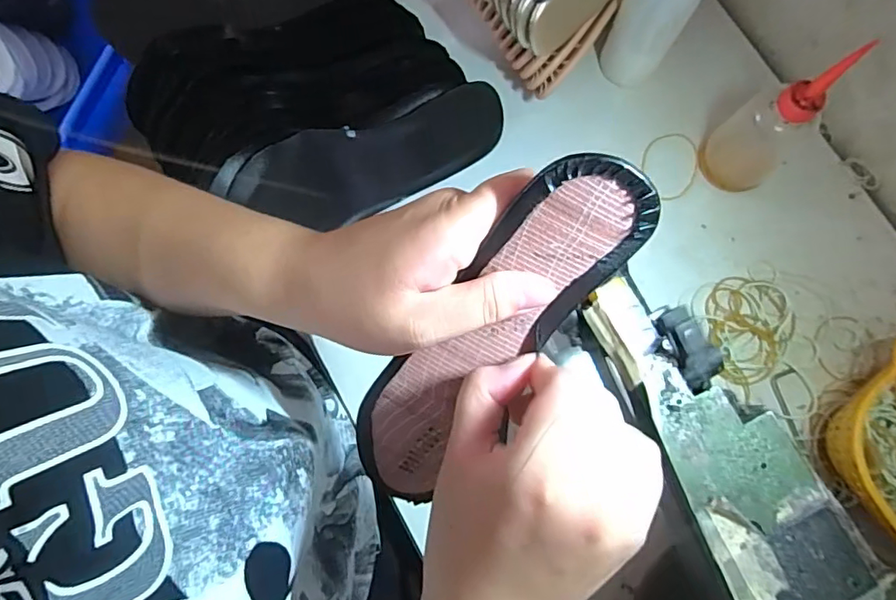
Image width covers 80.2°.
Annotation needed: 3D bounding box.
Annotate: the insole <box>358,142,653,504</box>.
[{"bbox_3d":[0.007,0.033,0.259,0.063,0.014,0.237,22,124,-13],"label":"insole"}]

